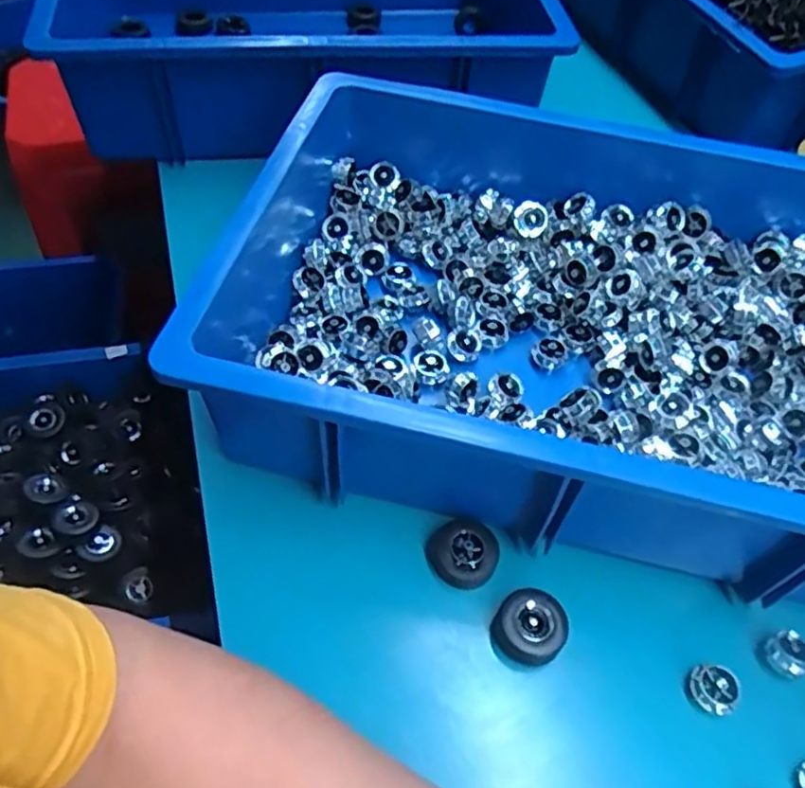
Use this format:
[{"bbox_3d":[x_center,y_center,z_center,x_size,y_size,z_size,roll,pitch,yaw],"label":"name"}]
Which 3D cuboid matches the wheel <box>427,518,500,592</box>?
[{"bbox_3d":[0.037,0.094,0.402,0.039,0.017,0.038,1,53,-1],"label":"wheel"}]

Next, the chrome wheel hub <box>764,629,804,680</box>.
[{"bbox_3d":[0.210,0.142,0.374,0.022,0.014,0.023,1,53,-1],"label":"chrome wheel hub"}]

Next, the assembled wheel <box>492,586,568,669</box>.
[{"bbox_3d":[0.070,0.128,0.376,0.036,0.020,0.037,1,53,-1],"label":"assembled wheel"}]

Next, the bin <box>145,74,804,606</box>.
[{"bbox_3d":[0.116,-0.067,0.462,0.461,0.110,0.346,12,53,7],"label":"bin"}]

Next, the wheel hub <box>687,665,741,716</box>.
[{"bbox_3d":[0.164,0.156,0.363,0.023,0.012,0.022,1,53,-1],"label":"wheel hub"}]

